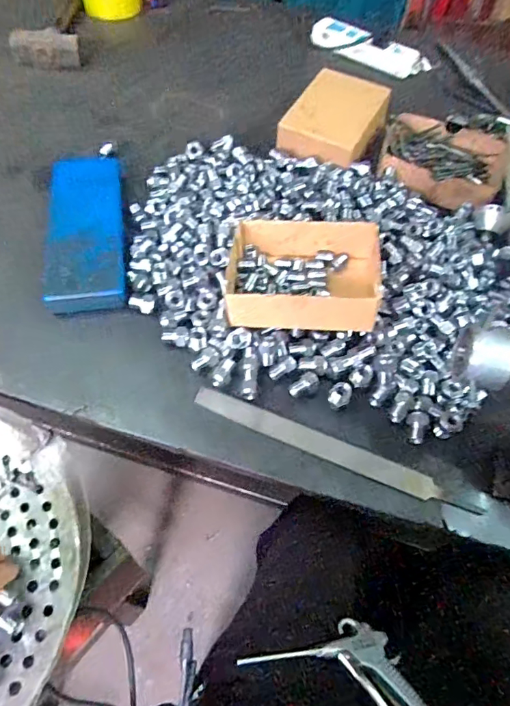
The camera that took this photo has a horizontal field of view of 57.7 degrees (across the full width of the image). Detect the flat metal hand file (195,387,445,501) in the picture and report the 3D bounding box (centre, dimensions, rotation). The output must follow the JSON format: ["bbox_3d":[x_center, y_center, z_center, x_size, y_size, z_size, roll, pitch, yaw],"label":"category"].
[{"bbox_3d":[0.059,0.090,0.470,0.253,0.006,0.023,21,72,7],"label":"flat metal hand file"}]

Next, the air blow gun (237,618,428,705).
[{"bbox_3d":[0.111,0.338,0.489,0.228,0.028,0.092,17,36,16],"label":"air blow gun"}]

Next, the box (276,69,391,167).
[{"bbox_3d":[0.121,-0.347,0.689,0.124,0.048,0.157,25,60,10],"label":"box"}]

